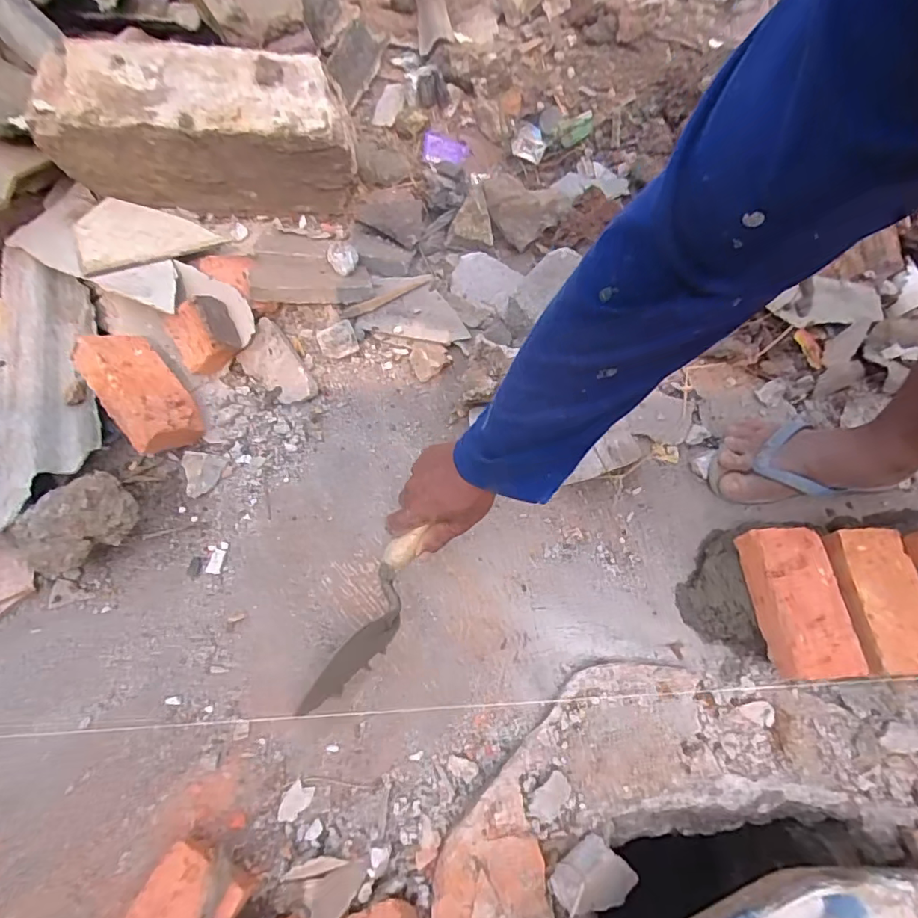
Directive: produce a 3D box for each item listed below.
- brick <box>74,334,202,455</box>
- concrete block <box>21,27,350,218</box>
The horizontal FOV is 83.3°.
[{"bbox_3d":[-0.396,-0.078,0.648,0.165,0.056,0.092,49,27,9],"label":"brick"},{"bbox_3d":[-0.363,-0.472,0.755,0.421,0.170,0.136,0,79,-3],"label":"concrete block"}]

